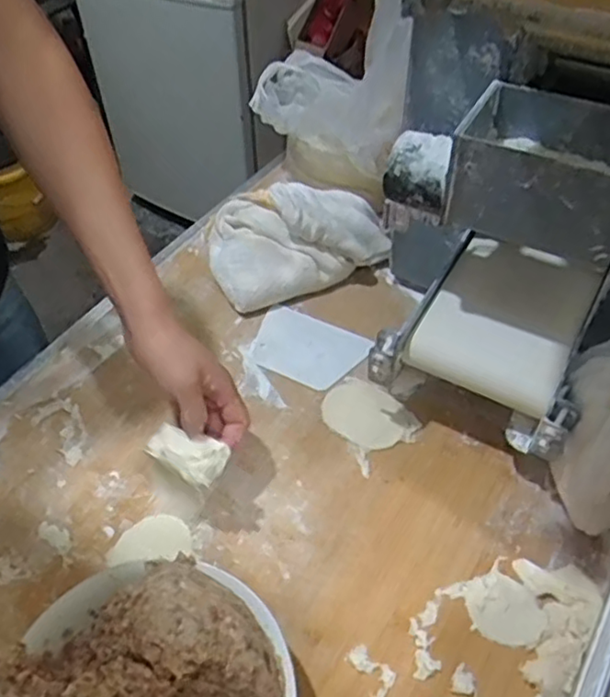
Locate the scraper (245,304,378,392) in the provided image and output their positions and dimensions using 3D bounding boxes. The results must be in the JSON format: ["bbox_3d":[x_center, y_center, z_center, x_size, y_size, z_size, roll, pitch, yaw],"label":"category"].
[{"bbox_3d":[0.002,-0.002,0.686,0.121,0.011,0.085,22,56,21],"label":"scraper"}]

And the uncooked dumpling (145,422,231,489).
[{"bbox_3d":[-0.099,0.086,0.527,0.073,0.021,0.032,26,55,21],"label":"uncooked dumpling"}]

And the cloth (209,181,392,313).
[{"bbox_3d":[-0.008,-0.130,0.731,0.203,0.085,0.125,-6,52,-4],"label":"cloth"}]

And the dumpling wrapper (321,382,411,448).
[{"bbox_3d":[0.058,0.064,0.628,0.083,0.009,0.059,31,59,23],"label":"dumpling wrapper"}]

